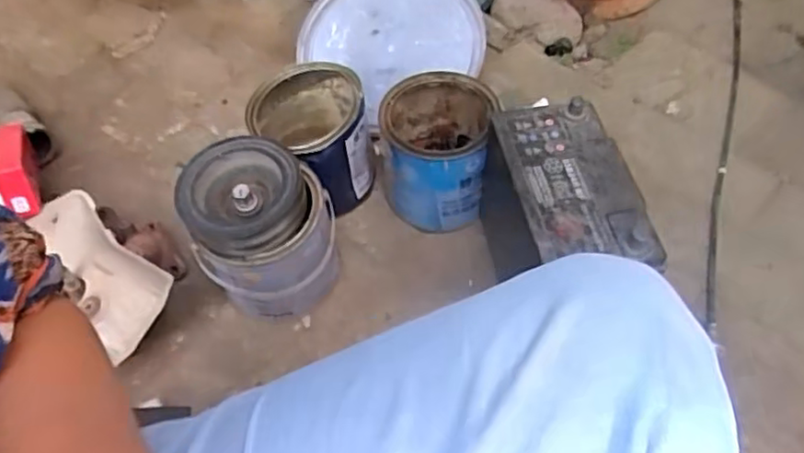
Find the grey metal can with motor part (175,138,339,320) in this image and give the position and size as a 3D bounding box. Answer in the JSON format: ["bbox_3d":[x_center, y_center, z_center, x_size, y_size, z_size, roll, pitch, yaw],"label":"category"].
[{"bbox_3d":[-0.159,0.020,0.789,0.151,0.199,0.156,-3,54,3],"label":"grey metal can with motor part"}]

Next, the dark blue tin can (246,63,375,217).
[{"bbox_3d":[-0.120,-0.104,0.913,0.157,0.162,0.188,-5,55,2],"label":"dark blue tin can"}]

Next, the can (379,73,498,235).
[{"bbox_3d":[0.046,-0.097,0.888,0.134,0.152,0.156,1,56,6],"label":"can"}]

